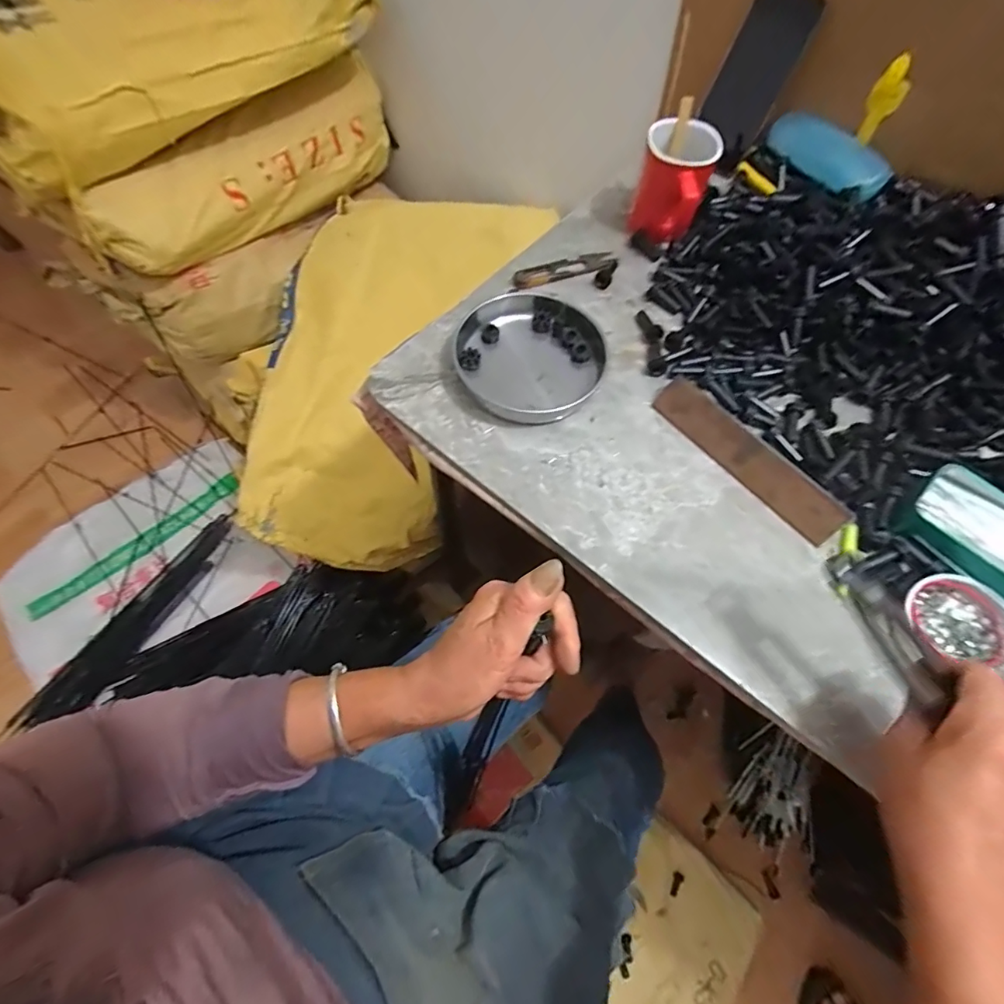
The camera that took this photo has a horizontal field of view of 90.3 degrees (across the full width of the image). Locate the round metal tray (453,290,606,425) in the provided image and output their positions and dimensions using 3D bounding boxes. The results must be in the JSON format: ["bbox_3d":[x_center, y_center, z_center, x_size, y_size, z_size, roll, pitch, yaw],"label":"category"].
[{"bbox_3d":[0.030,-0.144,0.473,0.132,0.018,0.140,1,64,-2],"label":"round metal tray"}]

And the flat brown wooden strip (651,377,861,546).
[{"bbox_3d":[0.207,-0.038,0.423,0.178,0.037,0.008,46,35,16],"label":"flat brown wooden strip"}]

